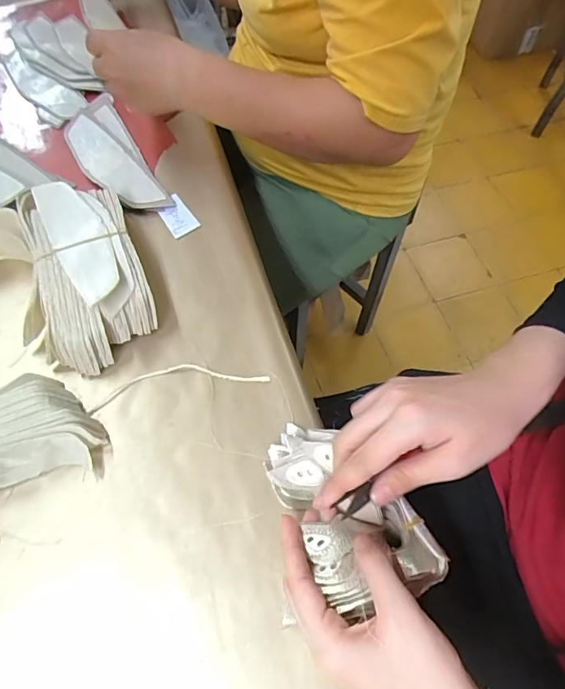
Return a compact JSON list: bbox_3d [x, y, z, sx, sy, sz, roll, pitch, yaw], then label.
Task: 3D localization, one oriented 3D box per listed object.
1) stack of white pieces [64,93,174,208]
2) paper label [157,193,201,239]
[{"bbox_3d":[-0.192,-0.210,0.520,0.065,0.012,0.195,-25,65,-16],"label":"stack of white pieces"},{"bbox_3d":[-0.108,-0.132,0.482,0.029,0.004,0.046,-32,74,-13],"label":"paper label"}]

